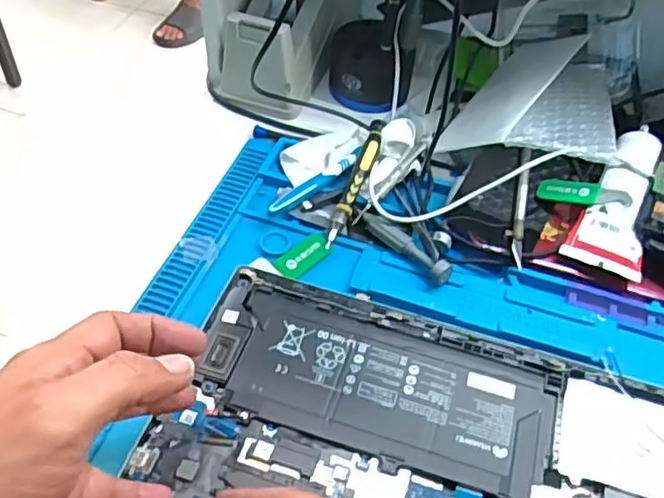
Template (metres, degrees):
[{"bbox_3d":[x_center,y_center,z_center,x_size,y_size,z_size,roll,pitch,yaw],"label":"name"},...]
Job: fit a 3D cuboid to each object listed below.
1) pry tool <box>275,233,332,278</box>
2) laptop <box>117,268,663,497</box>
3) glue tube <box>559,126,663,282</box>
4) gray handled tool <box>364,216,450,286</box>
[{"bbox_3d":[-0.021,0.005,0.490,0.025,0.006,0.045,37,57,25],"label":"pry tool"},{"bbox_3d":[0.065,0.138,0.375,0.349,0.013,0.232,16,50,9],"label":"laptop"},{"bbox_3d":[0.233,-0.040,0.517,0.056,0.042,0.163,24,52,16],"label":"glue tube"},{"bbox_3d":[0.054,-0.003,0.483,0.014,0.019,0.081,-32,59,-28],"label":"gray handled tool"}]

